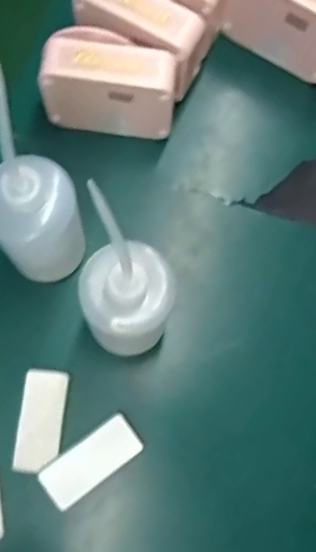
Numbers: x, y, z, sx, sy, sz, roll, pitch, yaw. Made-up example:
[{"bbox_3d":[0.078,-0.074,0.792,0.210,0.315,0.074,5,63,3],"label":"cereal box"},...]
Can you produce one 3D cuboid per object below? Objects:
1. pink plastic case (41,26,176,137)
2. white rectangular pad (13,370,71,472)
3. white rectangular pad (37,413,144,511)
[{"bbox_3d":[-0.047,-0.191,0.605,0.126,0.108,0.059,7,76,1],"label":"pink plastic case"},{"bbox_3d":[-0.108,0.135,0.560,0.038,0.016,0.091,6,76,0],"label":"white rectangular pad"},{"bbox_3d":[-0.061,0.170,0.553,0.092,0.027,0.041,-35,79,-9],"label":"white rectangular pad"}]

